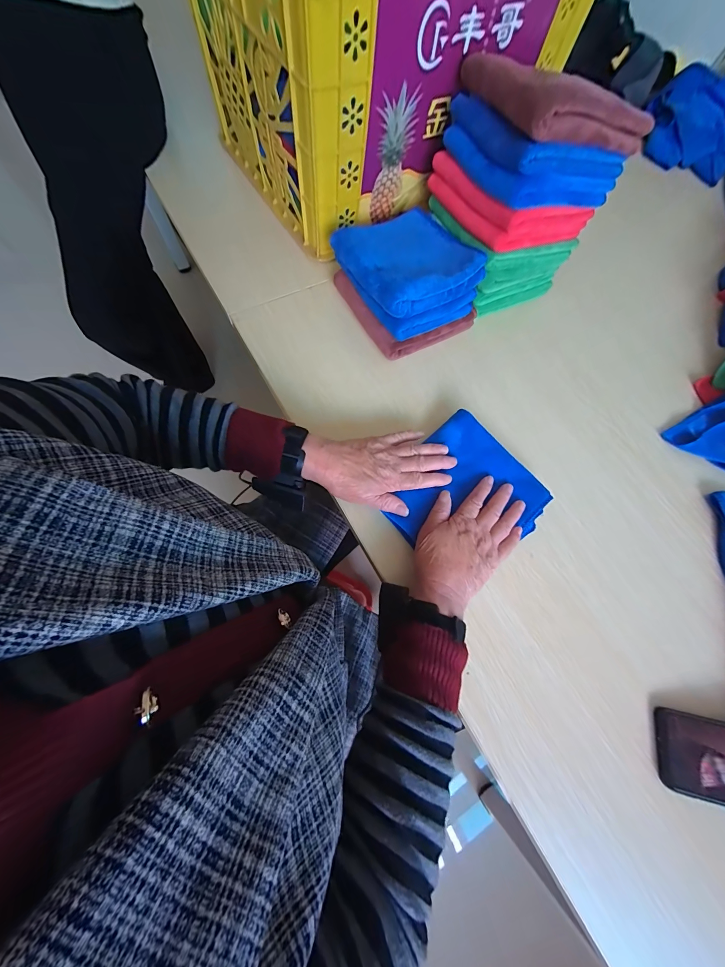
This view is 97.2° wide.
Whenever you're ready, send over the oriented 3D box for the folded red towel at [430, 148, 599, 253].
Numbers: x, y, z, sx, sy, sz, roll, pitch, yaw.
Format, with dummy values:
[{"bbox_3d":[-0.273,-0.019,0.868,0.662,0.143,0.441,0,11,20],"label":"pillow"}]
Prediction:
[{"bbox_3d":[0.213,-0.418,0.454,0.162,0.055,0.179,-22,75,-12],"label":"folded red towel"}]

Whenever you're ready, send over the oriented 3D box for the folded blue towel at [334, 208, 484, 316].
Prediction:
[{"bbox_3d":[0.063,-0.322,0.453,0.168,0.036,0.173,-27,76,-13],"label":"folded blue towel"}]

